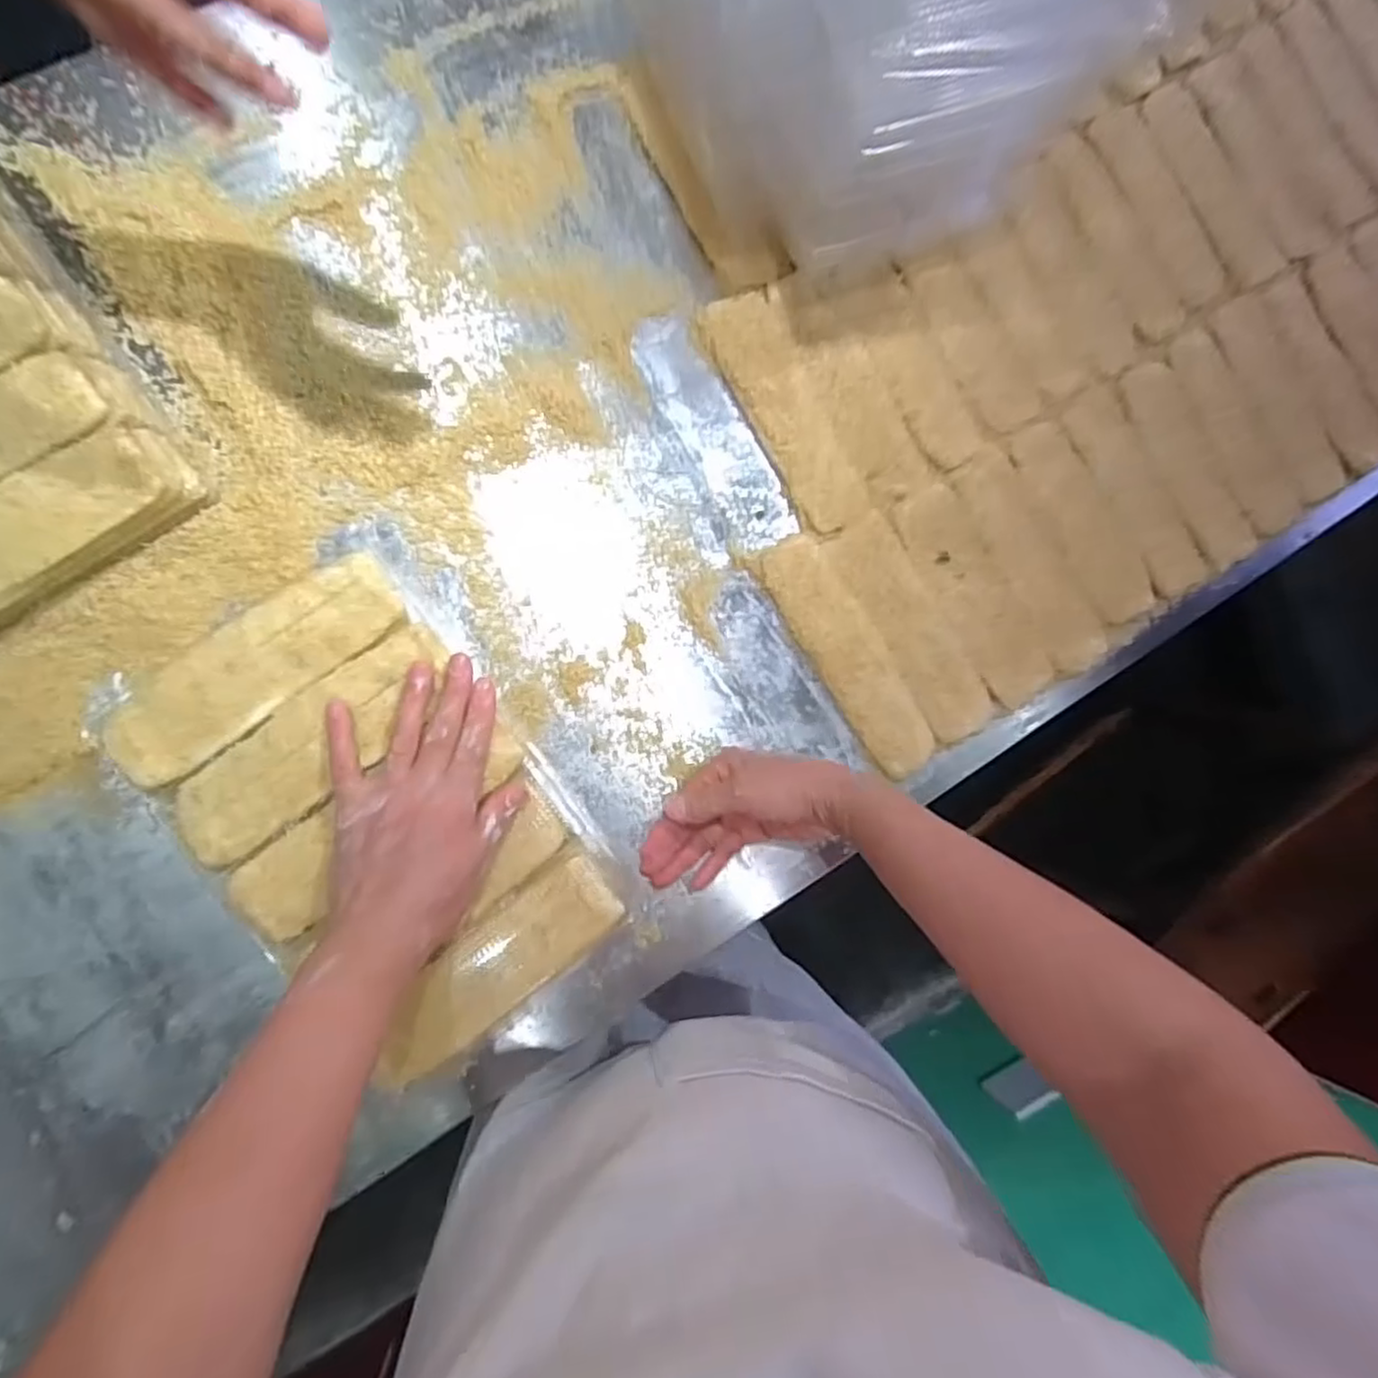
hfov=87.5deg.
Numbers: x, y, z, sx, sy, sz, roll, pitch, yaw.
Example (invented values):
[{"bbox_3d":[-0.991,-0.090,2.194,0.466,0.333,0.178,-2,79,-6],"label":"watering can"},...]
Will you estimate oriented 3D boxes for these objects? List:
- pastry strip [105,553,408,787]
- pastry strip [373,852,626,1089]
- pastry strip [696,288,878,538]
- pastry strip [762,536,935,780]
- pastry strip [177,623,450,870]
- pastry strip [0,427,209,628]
[{"bbox_3d":[-0.269,-0.015,0.452,0.185,0.012,0.059,-36,92,-9],"label":"pastry strip"},{"bbox_3d":[-0.125,0.181,0.474,0.173,0.018,0.057,-37,93,-8],"label":"pastry strip"},{"bbox_3d":[0.081,-0.222,0.578,0.065,0.008,0.200,-28,91,-9],"label":"pastry strip"},{"bbox_3d":[0.130,-0.026,0.575,0.055,0.010,0.205,-31,92,-9],"label":"pastry strip"},{"bbox_3d":[-0.234,0.030,0.452,0.061,0.013,0.186,45,81,-4],"label":"pastry strip"},{"bbox_3d":[-0.423,-0.099,0.479,0.193,0.047,0.062,-36,92,-9],"label":"pastry strip"}]

